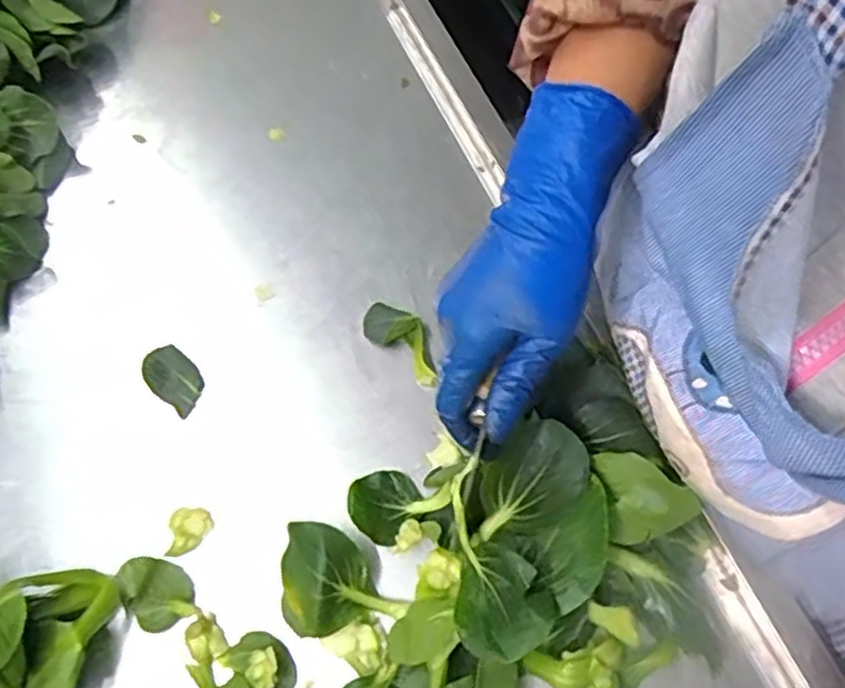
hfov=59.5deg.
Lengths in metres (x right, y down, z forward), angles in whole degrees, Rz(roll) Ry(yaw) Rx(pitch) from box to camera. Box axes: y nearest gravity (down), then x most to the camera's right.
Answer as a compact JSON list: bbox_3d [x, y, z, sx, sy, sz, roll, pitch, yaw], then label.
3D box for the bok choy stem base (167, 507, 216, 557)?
[{"bbox_3d":[-0.136,0.110,0.432,0.024,0.009,0.028,2,68,3],"label":"bok choy stem base"}]

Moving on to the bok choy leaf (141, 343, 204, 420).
[{"bbox_3d":[-0.157,0.021,0.468,0.048,0.006,0.029,40,75,16],"label":"bok choy leaf"}]

